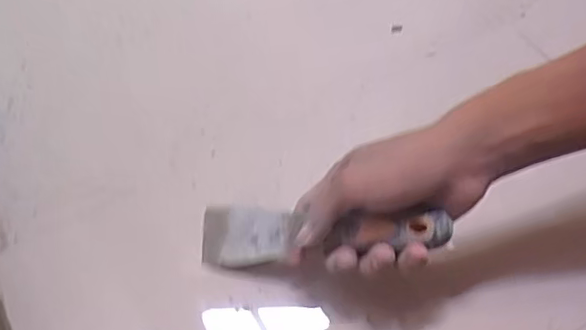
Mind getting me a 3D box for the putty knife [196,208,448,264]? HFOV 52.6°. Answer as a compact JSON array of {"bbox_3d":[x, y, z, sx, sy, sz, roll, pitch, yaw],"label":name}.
[{"bbox_3d":[0.013,0.048,0.436,0.202,0.026,0.040,-9,52,32],"label":"putty knife"}]

